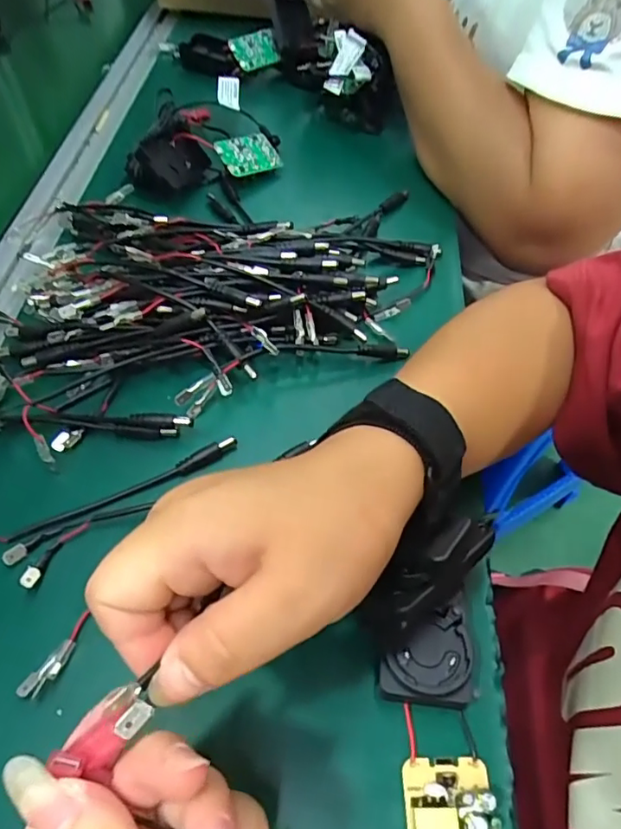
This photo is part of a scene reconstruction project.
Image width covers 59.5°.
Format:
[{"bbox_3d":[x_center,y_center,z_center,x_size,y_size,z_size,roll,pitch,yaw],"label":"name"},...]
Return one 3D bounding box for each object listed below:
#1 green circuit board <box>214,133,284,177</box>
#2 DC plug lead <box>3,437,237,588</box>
[{"bbox_3d":[-0.049,-0.214,0.448,0.052,0.008,0.035,-27,88,-32],"label":"green circuit board"},{"bbox_3d":[-0.095,0.042,0.283,0.121,0.012,0.023,-37,63,-22],"label":"DC plug lead"}]

